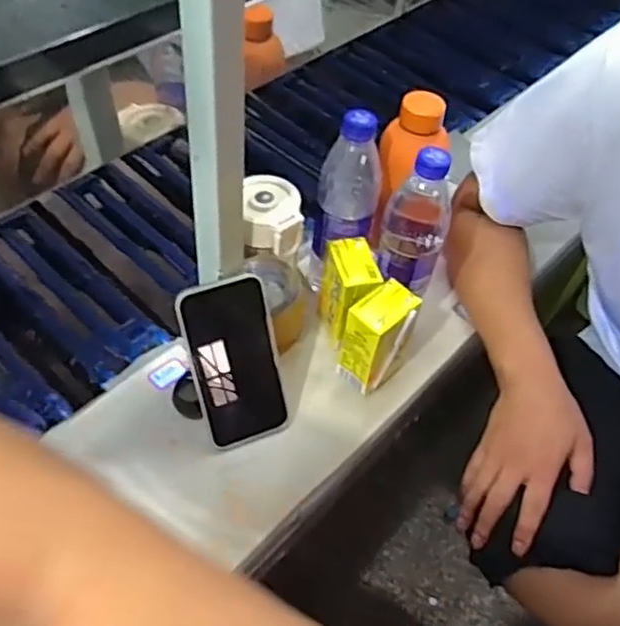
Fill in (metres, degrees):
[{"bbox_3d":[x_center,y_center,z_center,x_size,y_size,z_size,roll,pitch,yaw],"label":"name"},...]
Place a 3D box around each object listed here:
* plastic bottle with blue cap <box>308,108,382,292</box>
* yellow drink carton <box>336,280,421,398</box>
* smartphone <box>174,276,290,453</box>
[{"bbox_3d":[0.034,-0.105,0.673,0.065,0.212,0.054,1,50,-6],"label":"plastic bottle with blue cap"},{"bbox_3d":[0.069,0.025,0.658,0.047,0.100,0.064,40,57,24],"label":"yellow drink carton"},{"bbox_3d":[-0.069,0.048,0.607,0.081,0.161,0.011,-20,21,-24],"label":"smartphone"}]

